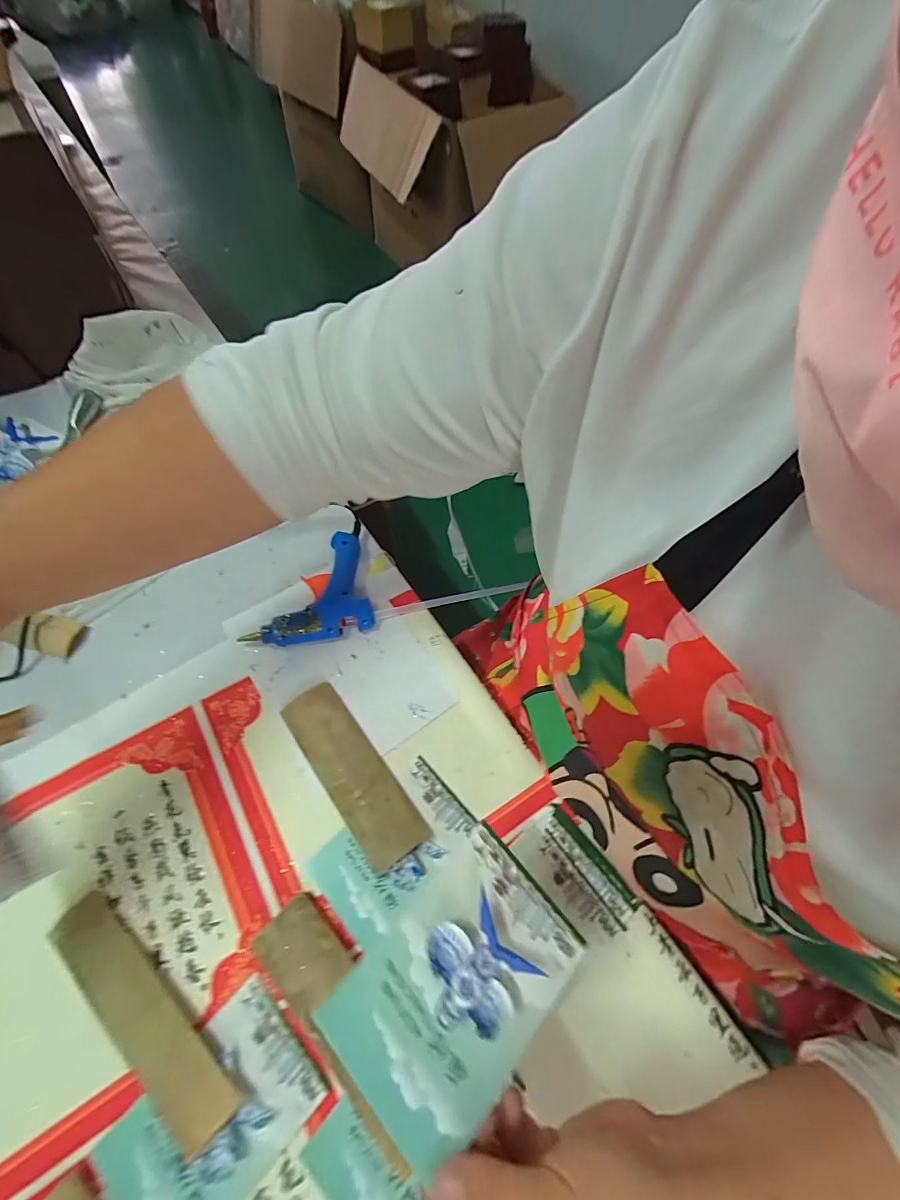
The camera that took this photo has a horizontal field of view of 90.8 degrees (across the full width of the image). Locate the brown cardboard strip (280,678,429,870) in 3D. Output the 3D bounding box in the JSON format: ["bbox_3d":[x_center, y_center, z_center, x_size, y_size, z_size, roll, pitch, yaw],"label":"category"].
[{"bbox_3d":[-0.084,0.141,0.373,0.050,0.023,0.160,-34,68,-19],"label":"brown cardboard strip"}]

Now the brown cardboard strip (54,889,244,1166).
[{"bbox_3d":[-0.210,0.278,0.301,0.173,0.007,0.035,35,42,19],"label":"brown cardboard strip"}]

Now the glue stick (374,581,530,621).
[{"bbox_3d":[0.009,-0.002,0.469,0.181,0.012,0.010,-12,64,-27],"label":"glue stick"}]

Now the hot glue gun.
[{"bbox_3d":[-0.142,-0.010,0.441,0.116,0.029,0.107,-12,63,-9],"label":"hot glue gun"}]

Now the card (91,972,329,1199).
[{"bbox_3d":[-0.153,0.334,0.284,0.086,0.012,0.120,41,70,18],"label":"card"}]

